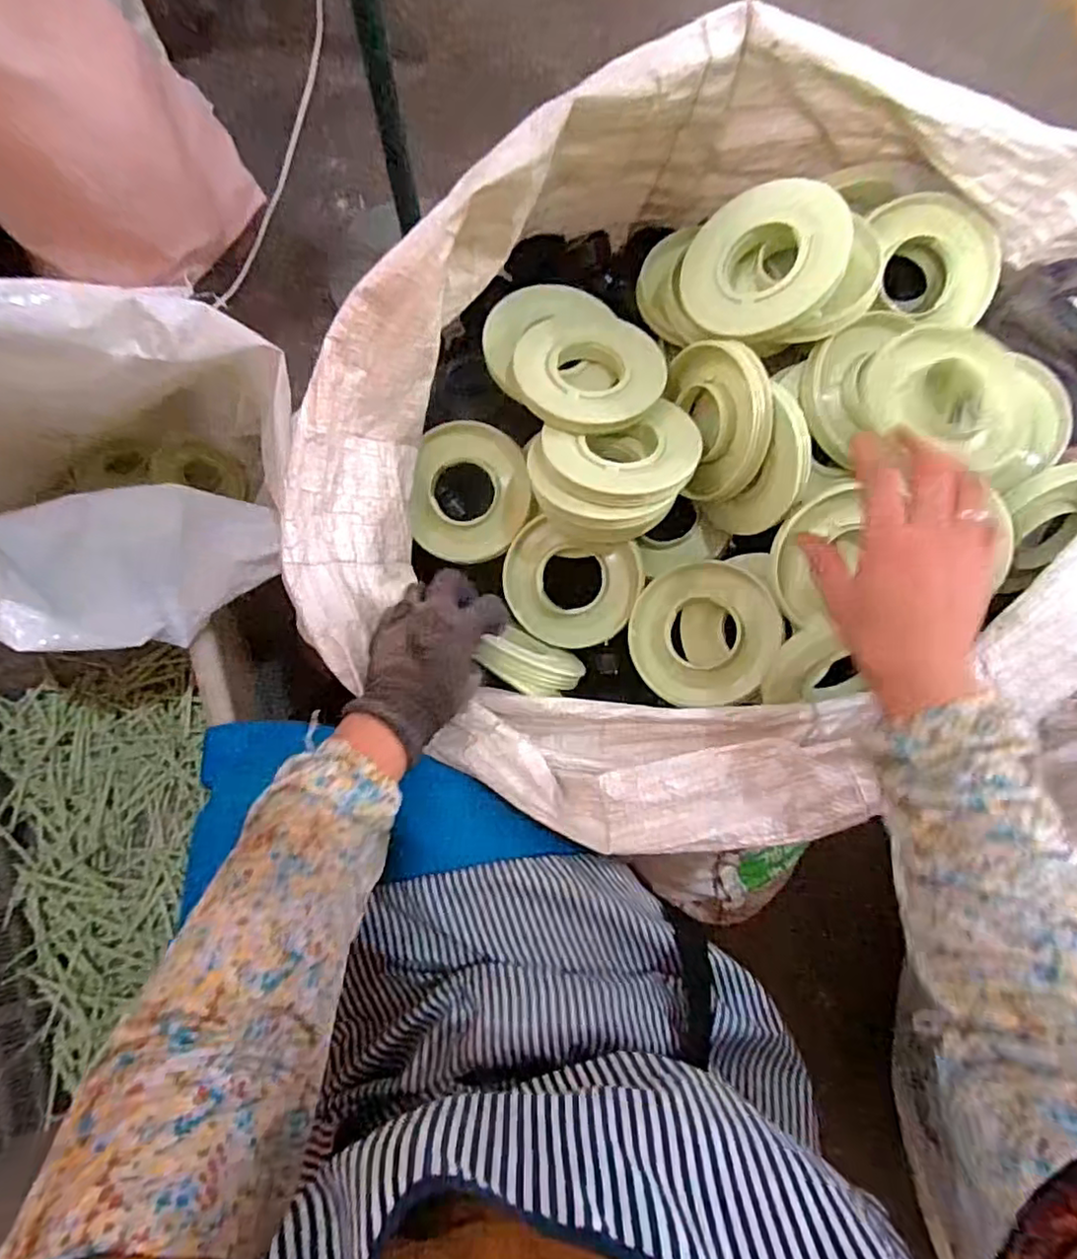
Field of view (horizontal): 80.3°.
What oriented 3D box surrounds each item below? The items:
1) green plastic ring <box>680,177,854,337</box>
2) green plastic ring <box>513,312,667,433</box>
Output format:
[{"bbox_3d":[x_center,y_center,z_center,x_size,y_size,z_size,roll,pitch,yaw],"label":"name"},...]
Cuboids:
[{"bbox_3d":[0.181,-0.302,0.522,0.133,0.013,0.108,1,101,35],"label":"green plastic ring"},{"bbox_3d":[0.043,-0.230,0.558,0.123,0.015,0.117,0,73,-1],"label":"green plastic ring"}]

